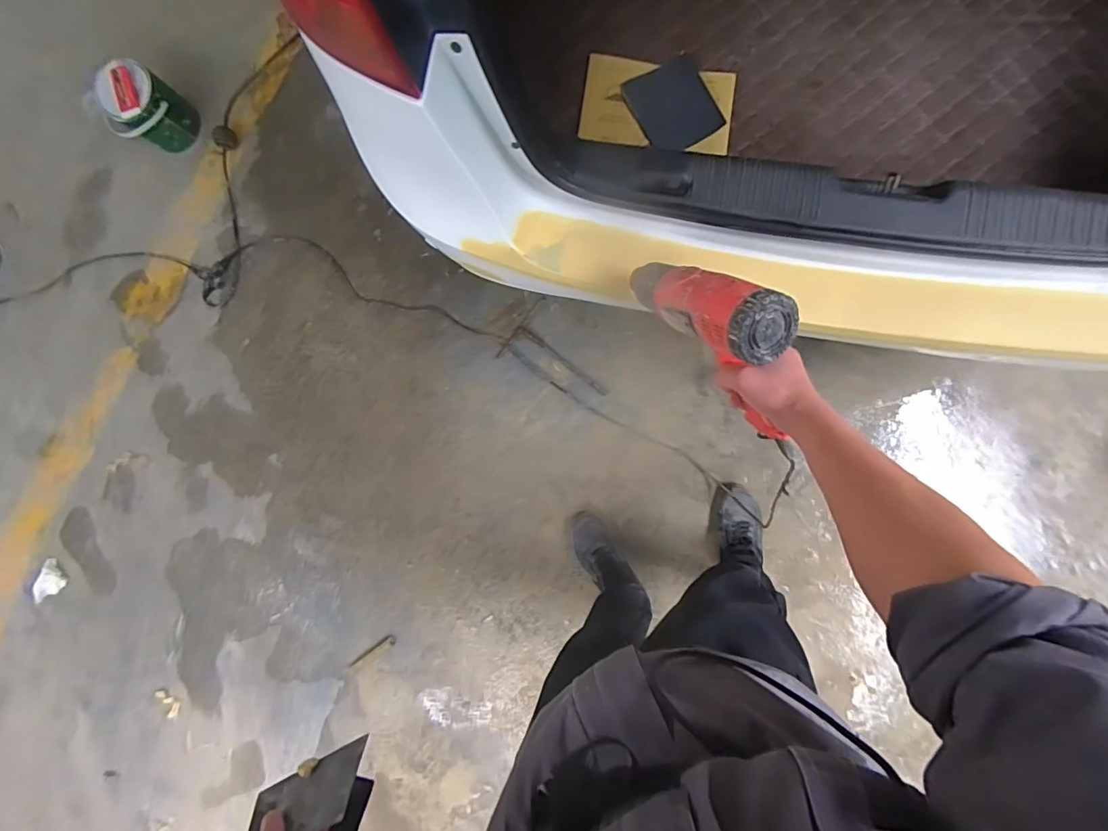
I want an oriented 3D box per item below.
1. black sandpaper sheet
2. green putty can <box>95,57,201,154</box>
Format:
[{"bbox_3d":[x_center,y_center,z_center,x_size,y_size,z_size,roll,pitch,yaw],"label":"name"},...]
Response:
[{"bbox_3d":[0.186,-0.482,0.768,0.117,0.008,0.137,-24,86,4],"label":"black sandpaper sheet"},{"bbox_3d":[-1.077,-0.804,1.318,0.139,0.164,0.174,36,93,4],"label":"green putty can"}]

